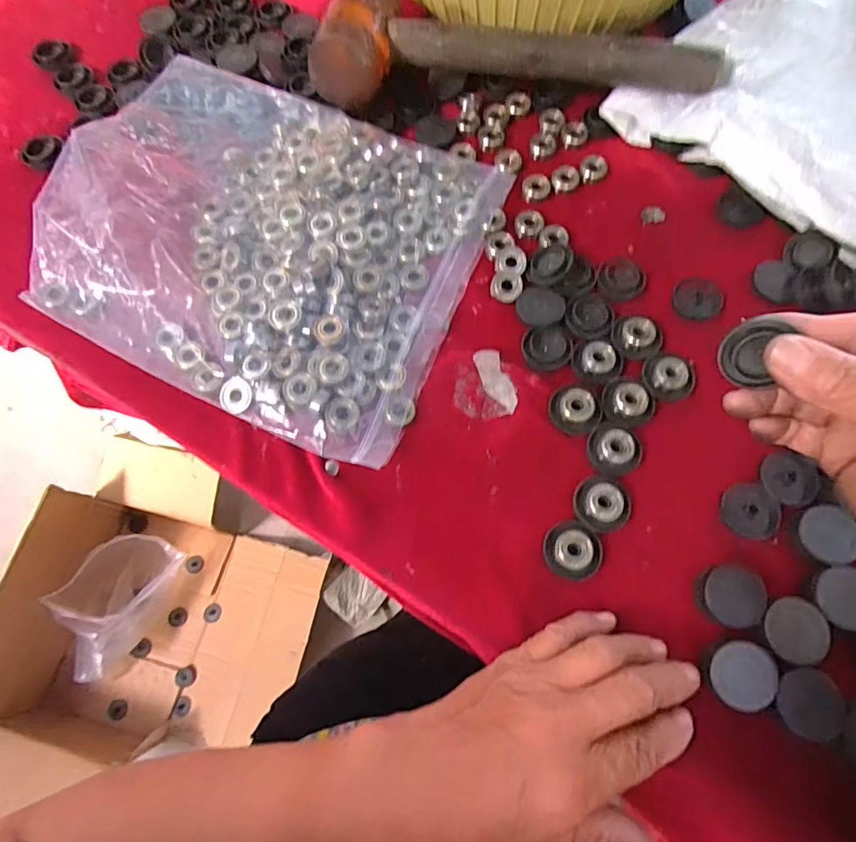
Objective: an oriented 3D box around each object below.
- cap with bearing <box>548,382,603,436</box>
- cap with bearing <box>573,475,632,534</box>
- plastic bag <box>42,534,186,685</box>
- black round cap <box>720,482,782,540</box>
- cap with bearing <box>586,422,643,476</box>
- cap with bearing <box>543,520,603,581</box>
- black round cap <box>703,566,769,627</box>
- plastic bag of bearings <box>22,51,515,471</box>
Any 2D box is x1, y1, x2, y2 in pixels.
[{"bbox_3d":[0.095,-0.008,0.314,0.032,0.016,0.031,0,70,1],"label":"cap with bearing"},{"bbox_3d":[0.106,0.047,0.299,0.031,0.011,0.037,25,72,10],"label":"cap with bearing"},{"bbox_3d":[-0.571,0.330,0.915,0.135,0.131,0.240,28,72,10],"label":"plastic bag"},{"bbox_3d":[0.196,0.054,0.299,0.033,0.006,0.032,0,70,1],"label":"black round cap"},{"bbox_3d":[0.118,0.016,0.308,0.036,0.011,0.032,-35,73,-12],"label":"cap with bearing"},{"bbox_3d":[0.085,0.075,0.290,0.031,0.010,0.033,0,70,1],"label":"cap with bearing"},{"bbox_3d":[0.171,0.099,0.278,0.030,0.010,0.031,11,70,5],"label":"black round cap"},{"bbox_3d":[-0.110,-0.131,0.345,0.277,0.048,0.250,21,71,8],"label":"plastic bag of bearings"}]

